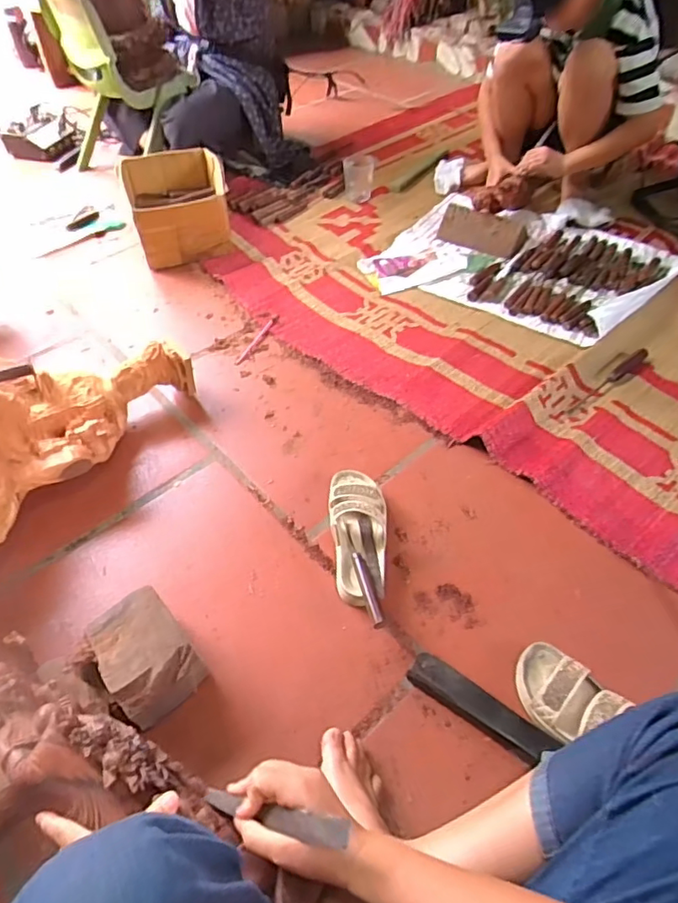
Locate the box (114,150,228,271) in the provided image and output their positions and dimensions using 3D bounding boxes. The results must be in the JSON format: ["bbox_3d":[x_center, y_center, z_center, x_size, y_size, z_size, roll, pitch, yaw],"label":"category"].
[{"bbox_3d":[-0.434,-0.669,1.468,0.258,0.153,0.358,-17,52,-12],"label":"box"}]

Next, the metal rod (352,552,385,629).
[{"bbox_3d":[0.041,0.195,0.779,0.017,0.016,0.122,-12,51,-9],"label":"metal rod"}]

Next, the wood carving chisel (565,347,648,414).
[{"bbox_3d":[0.537,-0.144,1.077,0.239,0.022,0.023,-32,57,-22],"label":"wood carving chisel"}]

